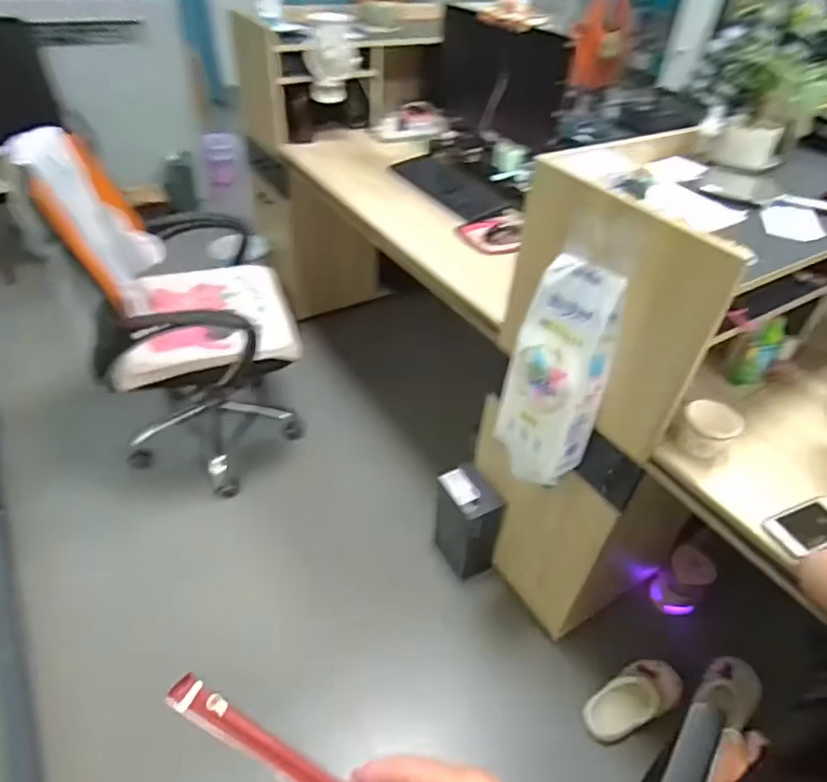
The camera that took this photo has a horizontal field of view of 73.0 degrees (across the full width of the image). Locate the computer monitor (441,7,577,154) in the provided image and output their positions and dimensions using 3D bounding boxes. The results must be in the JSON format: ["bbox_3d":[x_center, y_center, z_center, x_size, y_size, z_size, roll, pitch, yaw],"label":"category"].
[{"bbox_3d":[0.232,-0.870,1.573,0.051,0.291,0.461,-29,51,-31],"label":"computer monitor"}]

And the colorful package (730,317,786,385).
[{"bbox_3d":[0.645,-0.072,1.037,0.057,0.141,0.058,35,28,29],"label":"colorful package"}]

